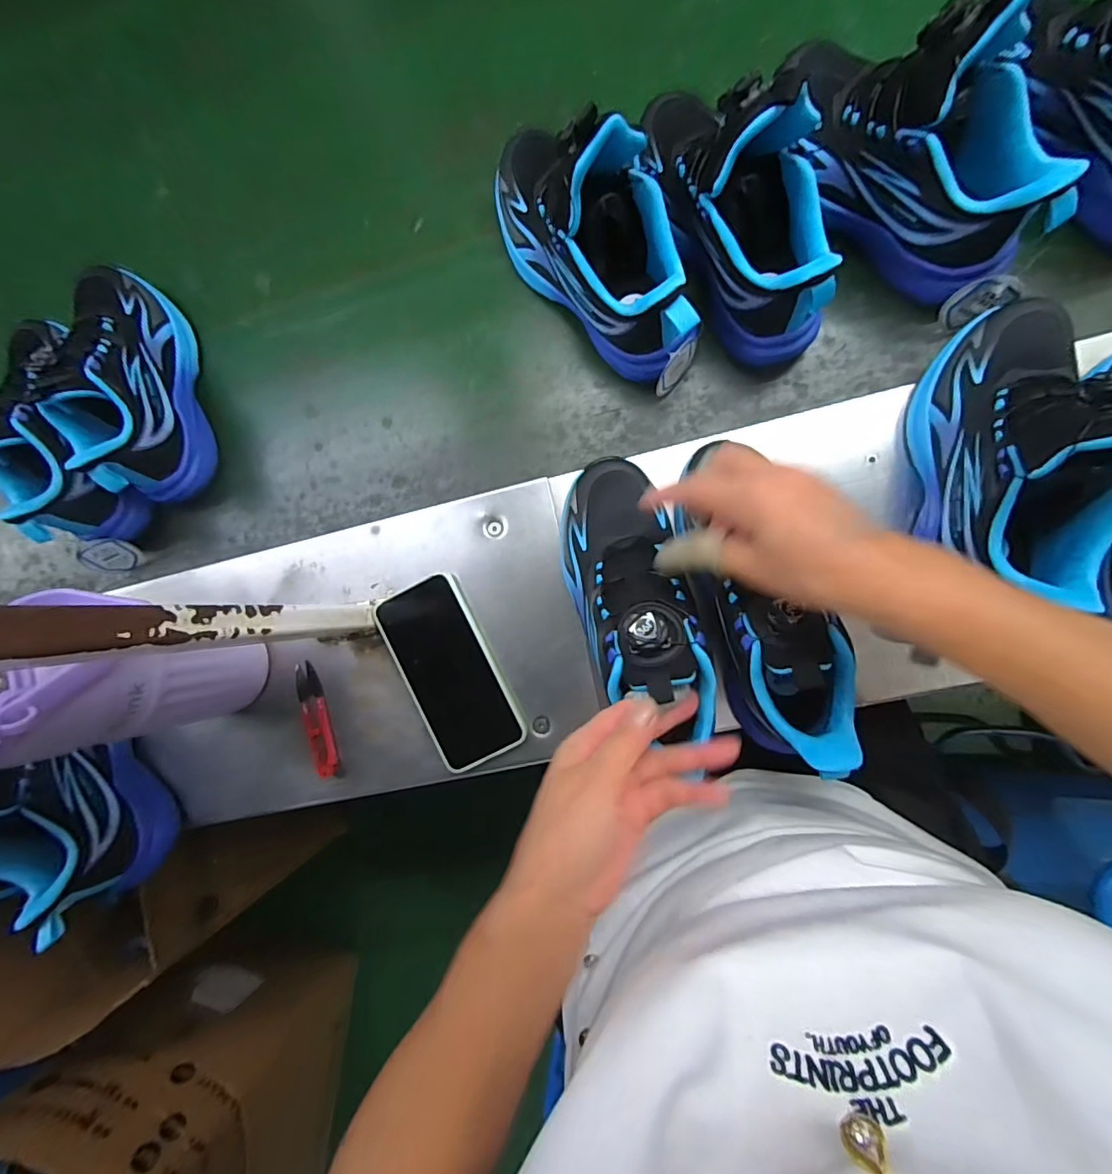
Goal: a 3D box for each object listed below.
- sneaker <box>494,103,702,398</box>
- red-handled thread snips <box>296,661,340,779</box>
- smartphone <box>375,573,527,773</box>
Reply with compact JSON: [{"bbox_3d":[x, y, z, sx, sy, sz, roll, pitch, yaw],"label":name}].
[{"bbox_3d":[0.025,-0.270,0.395,0.083,0.143,0.233,-43,82,7],"label":"sneaker"},{"bbox_3d":[-0.213,0.117,0.458,0.022,0.016,0.100,-19,83,7],"label":"red-handled thread snips"},{"bbox_3d":[-0.090,0.072,0.438,0.076,0.013,0.159,-26,87,6],"label":"smartphone"}]

